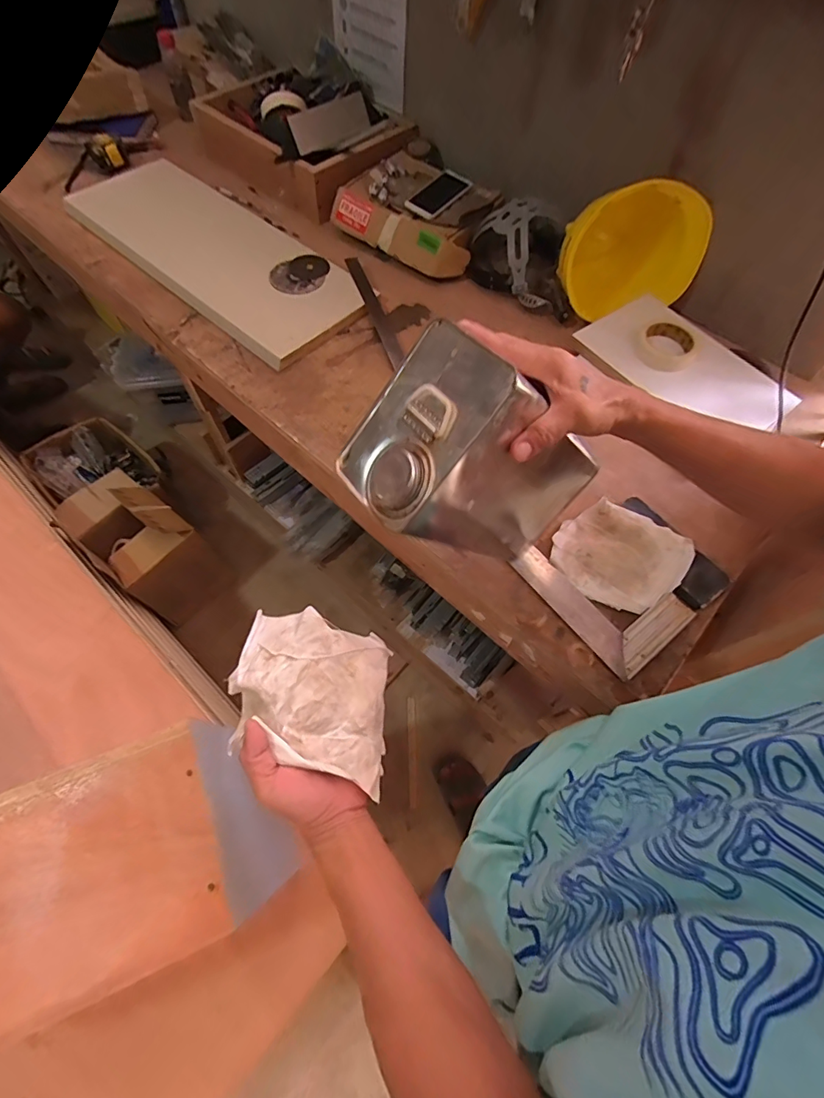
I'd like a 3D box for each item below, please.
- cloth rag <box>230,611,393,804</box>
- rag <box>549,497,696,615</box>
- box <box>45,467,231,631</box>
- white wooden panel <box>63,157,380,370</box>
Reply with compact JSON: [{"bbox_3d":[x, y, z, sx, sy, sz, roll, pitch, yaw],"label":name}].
[{"bbox_3d":[-0.093,0.141,0.450,0.148,0.040,0.155,19,55,-22],"label":"cloth rag"},{"bbox_3d":[0.282,0.009,0.630,0.164,0.031,0.139,27,65,11],"label":"rag"},{"bbox_3d":[-0.735,0.003,1.287,0.343,0.326,0.236,29,66,12],"label":"box"},{"bbox_3d":[-0.360,-0.556,0.860,0.584,0.021,0.241,39,73,11],"label":"white wooden panel"}]

